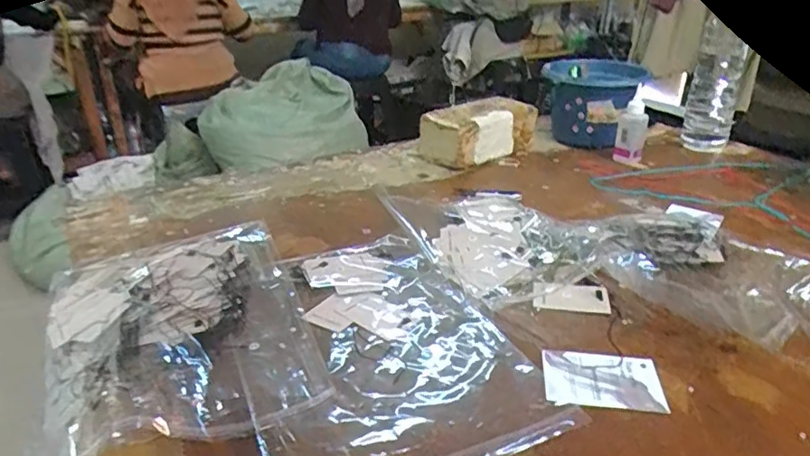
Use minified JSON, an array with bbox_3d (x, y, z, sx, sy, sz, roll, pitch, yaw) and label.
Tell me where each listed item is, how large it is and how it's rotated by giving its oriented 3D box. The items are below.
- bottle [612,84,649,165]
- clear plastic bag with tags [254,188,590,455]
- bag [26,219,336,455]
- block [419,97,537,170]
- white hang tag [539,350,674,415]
[{"bbox_3d":[0.386,-0.170,0.986,0.048,0.119,0.045,9,28,19],"label":"bottle"},{"bbox_3d":[-0.035,0.106,0.571,0.245,0.021,0.353,-13,29,-22],"label":"clear plastic bag with tags"},{"bbox_3d":[-0.231,0.090,0.586,0.240,0.033,0.339,-11,28,-19],"label":"bag"},{"bbox_3d":[0.131,-0.169,1.029,0.200,0.095,0.104,-21,33,-34],"label":"block"},{"bbox_3d":[0.178,0.137,0.524,0.101,0.004,0.072,2,27,7],"label":"white hang tag"}]

